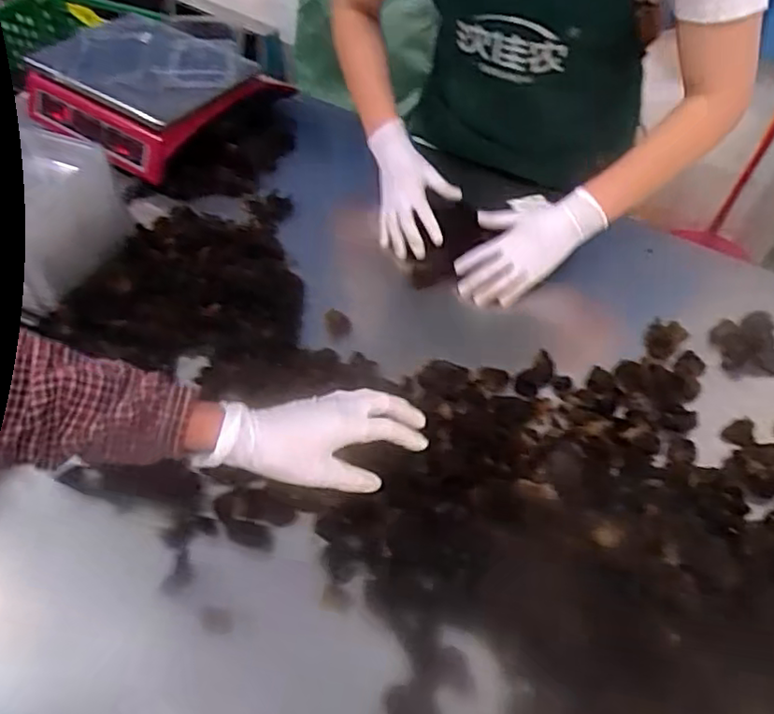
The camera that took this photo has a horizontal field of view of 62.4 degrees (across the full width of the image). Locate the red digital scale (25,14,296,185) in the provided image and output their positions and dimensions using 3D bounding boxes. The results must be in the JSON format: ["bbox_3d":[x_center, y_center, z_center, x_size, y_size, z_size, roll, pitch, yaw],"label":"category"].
[{"bbox_3d":[-0.391,-0.466,1.067,0.326,0.111,0.312,34,57,21],"label":"red digital scale"}]

